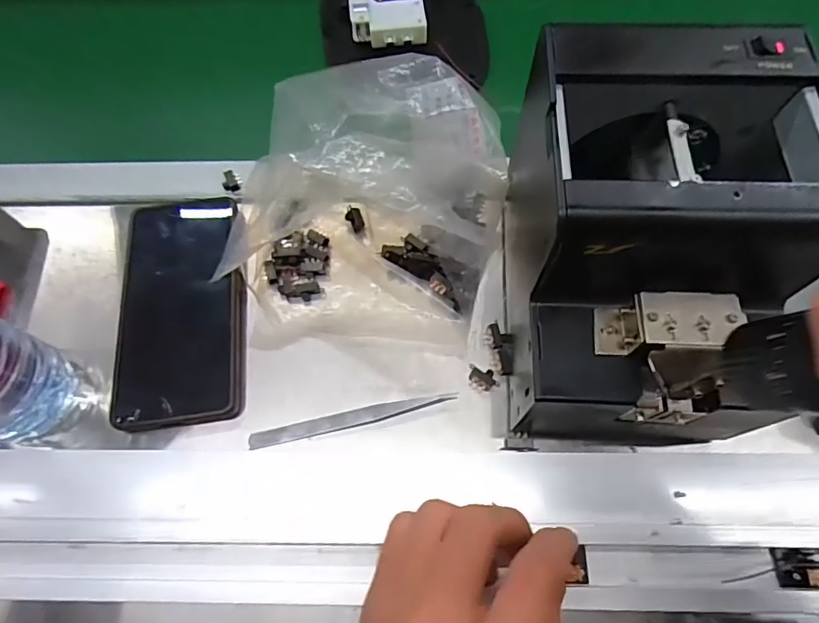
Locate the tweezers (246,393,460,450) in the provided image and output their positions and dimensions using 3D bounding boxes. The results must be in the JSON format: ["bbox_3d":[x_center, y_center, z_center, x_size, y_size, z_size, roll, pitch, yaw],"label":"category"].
[{"bbox_3d":[-0.035,0.067,0.314,0.130,0.009,0.011,-11,66,-3],"label":"tweezers"}]

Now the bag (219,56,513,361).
[{"bbox_3d":[-0.030,-0.074,0.334,0.181,0.082,0.171,6,66,5],"label":"bag"}]

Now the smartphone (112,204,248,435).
[{"bbox_3d":[-0.156,-0.011,0.349,0.080,0.014,0.177,-5,66,0],"label":"smartphone"}]

